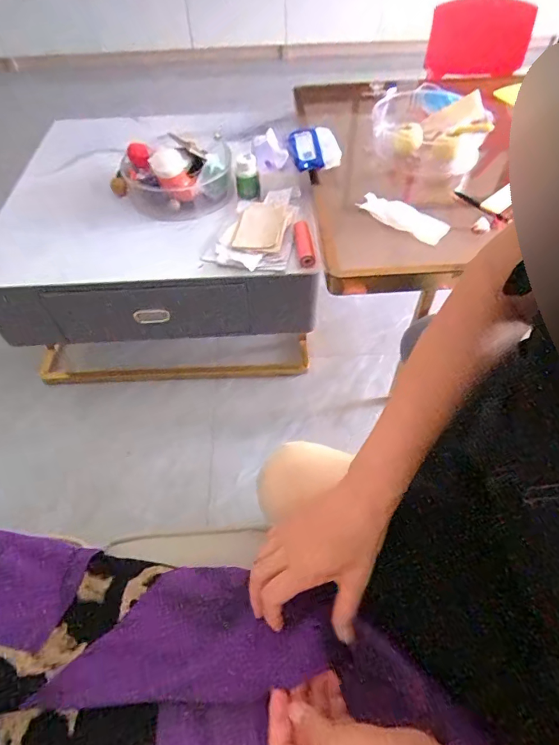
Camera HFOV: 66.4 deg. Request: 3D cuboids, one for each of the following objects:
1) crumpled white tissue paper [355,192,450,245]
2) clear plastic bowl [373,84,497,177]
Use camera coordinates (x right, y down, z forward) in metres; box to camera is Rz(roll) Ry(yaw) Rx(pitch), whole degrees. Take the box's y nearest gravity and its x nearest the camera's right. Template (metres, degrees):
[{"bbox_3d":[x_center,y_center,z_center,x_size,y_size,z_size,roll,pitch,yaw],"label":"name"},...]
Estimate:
[{"bbox_3d":[0.229,-0.294,0.804,0.043,0.031,0.173,-38,61,-23],"label":"crumpled white tissue paper"},{"bbox_3d":[0.330,-0.539,0.953,0.237,0.112,0.233,-1,54,1],"label":"clear plastic bowl"}]

